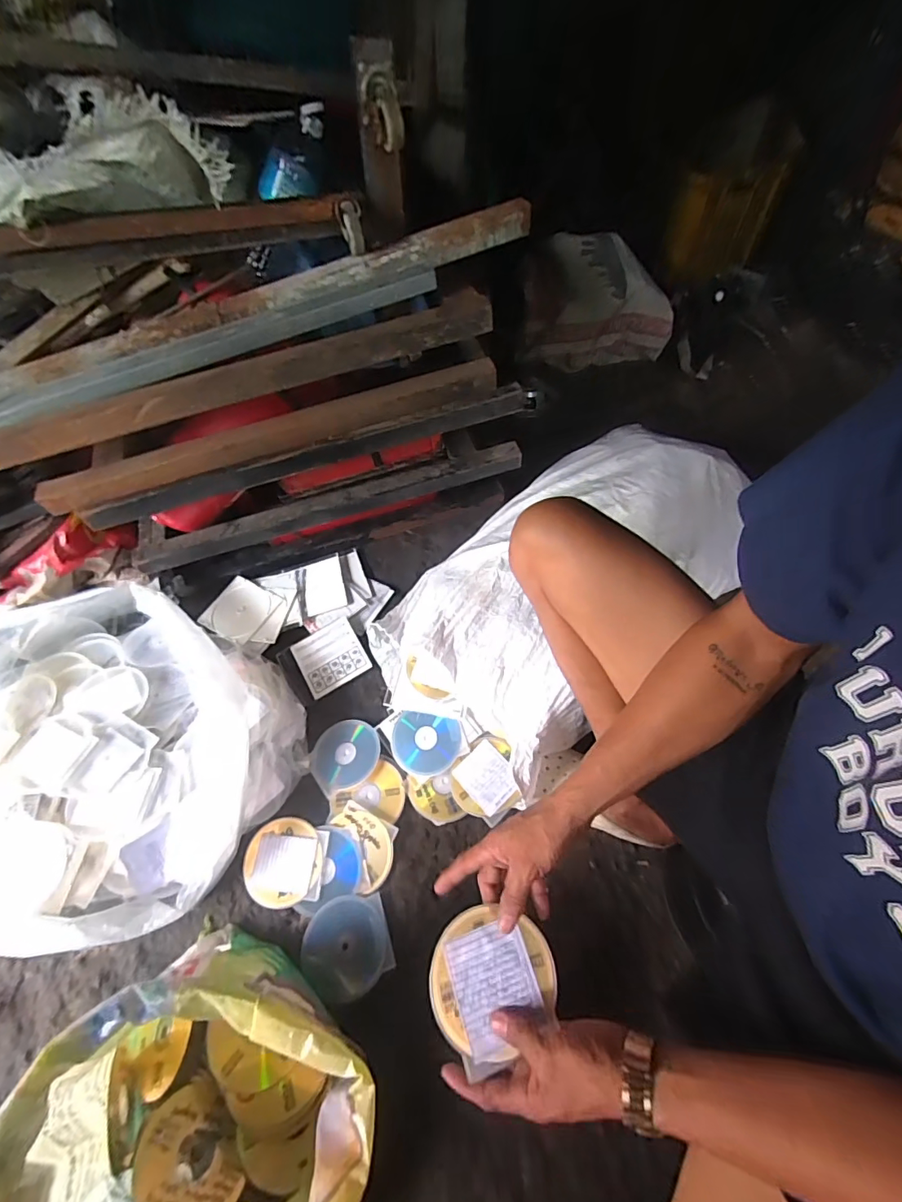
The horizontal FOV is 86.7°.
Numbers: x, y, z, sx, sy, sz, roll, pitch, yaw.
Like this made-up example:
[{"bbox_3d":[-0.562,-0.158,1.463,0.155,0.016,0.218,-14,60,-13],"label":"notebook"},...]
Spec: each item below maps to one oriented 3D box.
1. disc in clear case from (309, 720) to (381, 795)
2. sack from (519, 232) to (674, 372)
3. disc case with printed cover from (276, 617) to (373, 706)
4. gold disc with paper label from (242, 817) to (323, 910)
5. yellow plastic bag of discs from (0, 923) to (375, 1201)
[{"bbox_3d":[-0.181,0.261,0.820,0.119,0.008,0.116,-4,54,5],"label":"disc in clear case"},{"bbox_3d":[0.378,-0.794,1.283,0.420,0.254,0.177,-13,55,-7],"label":"sack"},{"bbox_3d":[-0.243,0.112,0.917,0.147,0.011,0.126,-32,66,-10],"label":"disc case with printed cover"},{"bbox_3d":[-0.259,0.400,0.734,0.117,0.012,0.118,0,66,0],"label":"gold disc with paper label"},{"bbox_3d":[-0.246,0.530,0.469,0.315,0.280,0.274,21,56,19],"label":"yellow plastic bag of discs"}]

